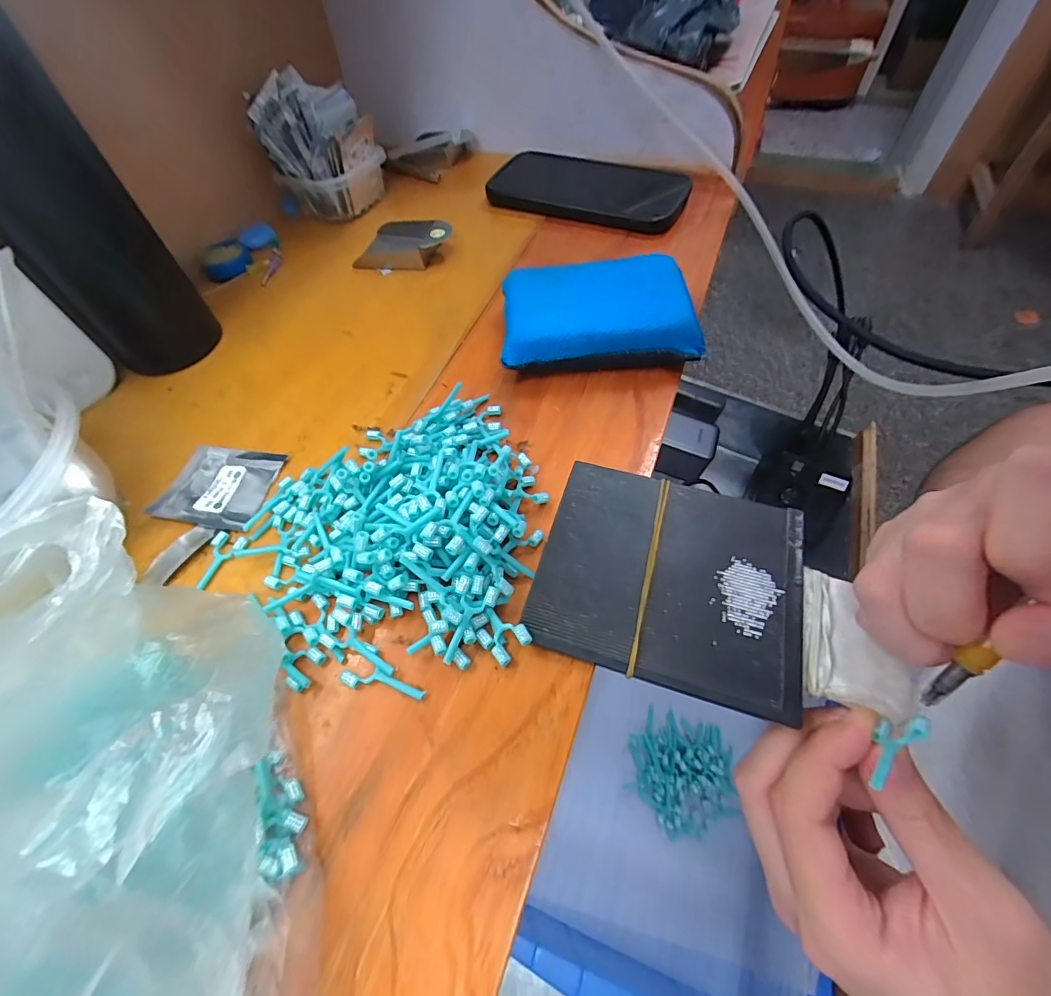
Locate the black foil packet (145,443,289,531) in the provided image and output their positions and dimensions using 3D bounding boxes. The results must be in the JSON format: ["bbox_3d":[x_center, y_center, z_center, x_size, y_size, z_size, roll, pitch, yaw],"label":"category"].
[{"bbox_3d":[-0.163,-0.007,0.247,0.054,0.004,0.048,7,58,9],"label":"black foil packet"}]

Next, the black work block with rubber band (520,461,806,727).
[{"bbox_3d":[0.062,0.032,0.201,0.107,0.005,0.094,13,59,13],"label":"black work block with rubber band"}]

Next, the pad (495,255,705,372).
[{"bbox_3d":[0.042,-0.106,0.275,0.107,0.034,0.075,-3,57,3],"label":"pad"}]

